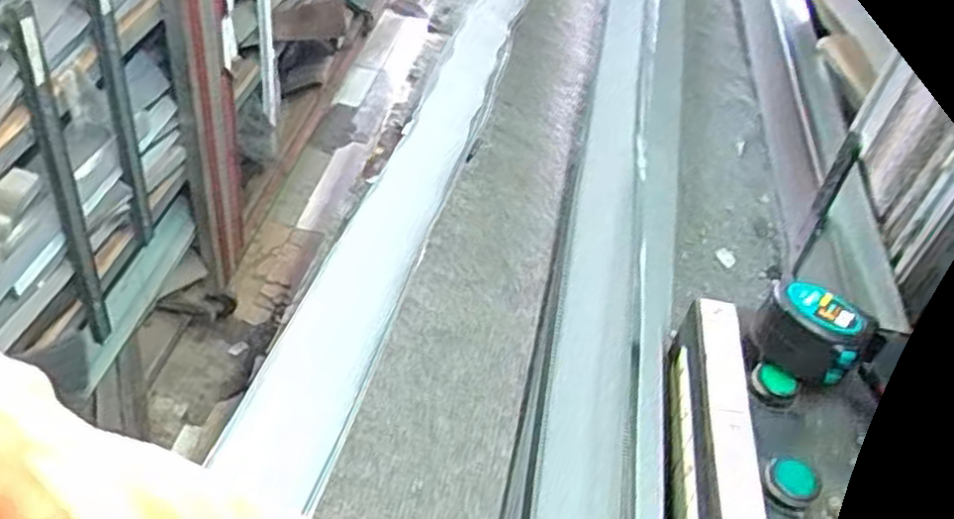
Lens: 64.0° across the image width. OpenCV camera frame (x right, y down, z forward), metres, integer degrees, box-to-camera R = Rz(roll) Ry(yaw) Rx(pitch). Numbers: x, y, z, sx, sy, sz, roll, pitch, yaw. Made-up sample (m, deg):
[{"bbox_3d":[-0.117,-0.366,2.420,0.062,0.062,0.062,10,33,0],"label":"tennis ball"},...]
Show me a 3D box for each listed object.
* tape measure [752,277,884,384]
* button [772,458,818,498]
[{"bbox_3d":[0.210,0.045,0.475,0.058,0.034,0.062,-23,53,-30],"label":"tape measure"},{"bbox_3d":[0.174,0.119,0.418,0.023,0.006,0.020,29,47,18],"label":"button"}]

